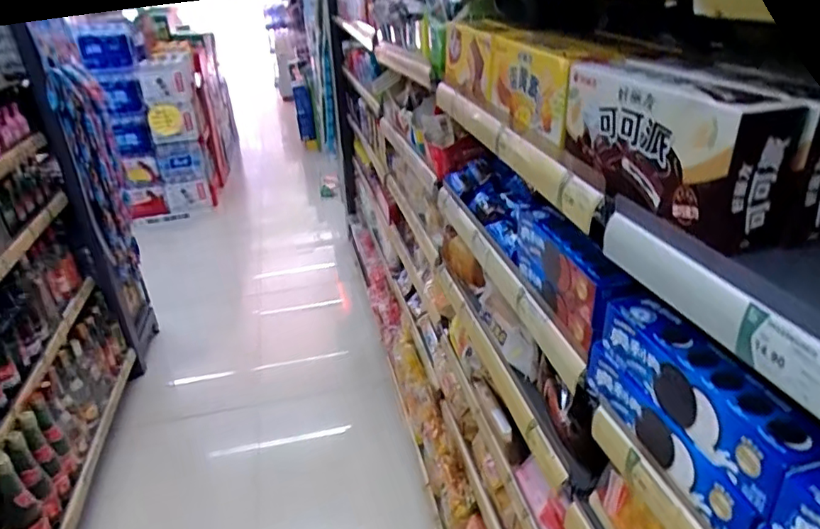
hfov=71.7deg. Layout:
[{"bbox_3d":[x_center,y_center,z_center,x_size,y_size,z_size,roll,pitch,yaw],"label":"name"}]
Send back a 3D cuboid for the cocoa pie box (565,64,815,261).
[{"bbox_3d":[0.214,-0.102,0.478,0.061,0.105,0.217,-11,29,-14],"label":"cocoa pie box"}]

